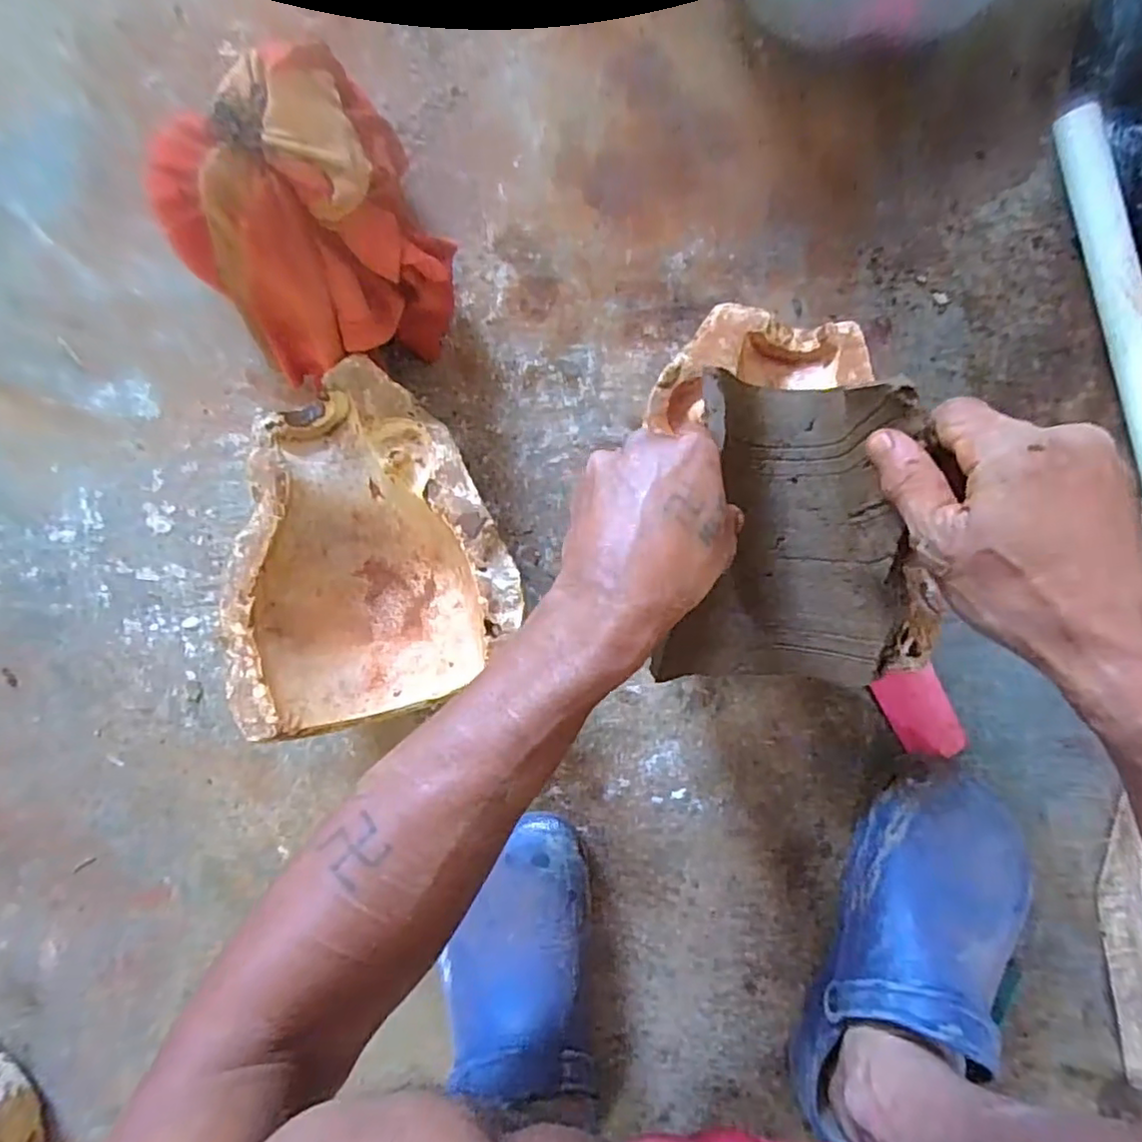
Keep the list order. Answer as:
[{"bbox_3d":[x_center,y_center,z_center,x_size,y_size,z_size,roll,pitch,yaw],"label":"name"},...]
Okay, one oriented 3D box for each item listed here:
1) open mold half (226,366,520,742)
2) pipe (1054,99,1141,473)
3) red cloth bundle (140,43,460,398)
[{"bbox_3d":[-0.149,-0.015,0.446,0.190,0.105,0.227,-28,90,5],"label":"open mold half"},{"bbox_3d":[0.377,-0.181,0.433,0.022,0.026,0.269,-16,91,5],"label":"pipe"},{"bbox_3d":[-0.170,-0.220,0.423,0.151,0.136,0.145,0,92,5],"label":"red cloth bundle"}]

